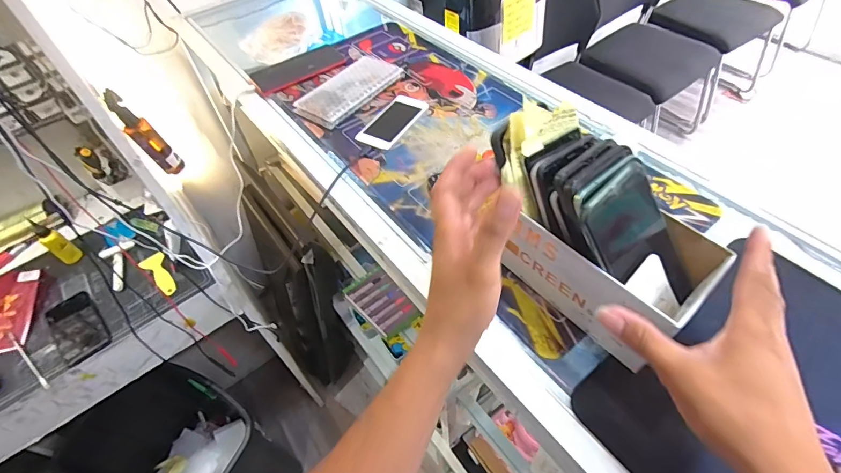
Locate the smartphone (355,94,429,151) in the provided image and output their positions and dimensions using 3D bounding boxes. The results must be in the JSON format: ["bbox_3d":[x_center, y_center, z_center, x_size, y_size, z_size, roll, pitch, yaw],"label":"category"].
[{"bbox_3d":[-0.041,-0.173,0.629,0.059,0.006,0.121,24,58,23],"label":"smartphone"}]

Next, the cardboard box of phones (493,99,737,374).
[{"bbox_3d":[0.161,-0.008,0.388,0.099,0.163,0.197,-36,57,-21],"label":"cardboard box of phones"}]

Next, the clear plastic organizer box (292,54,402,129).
[{"bbox_3d":[-0.113,-0.239,0.679,0.085,0.017,0.177,31,61,27],"label":"clear plastic organizer box"}]

